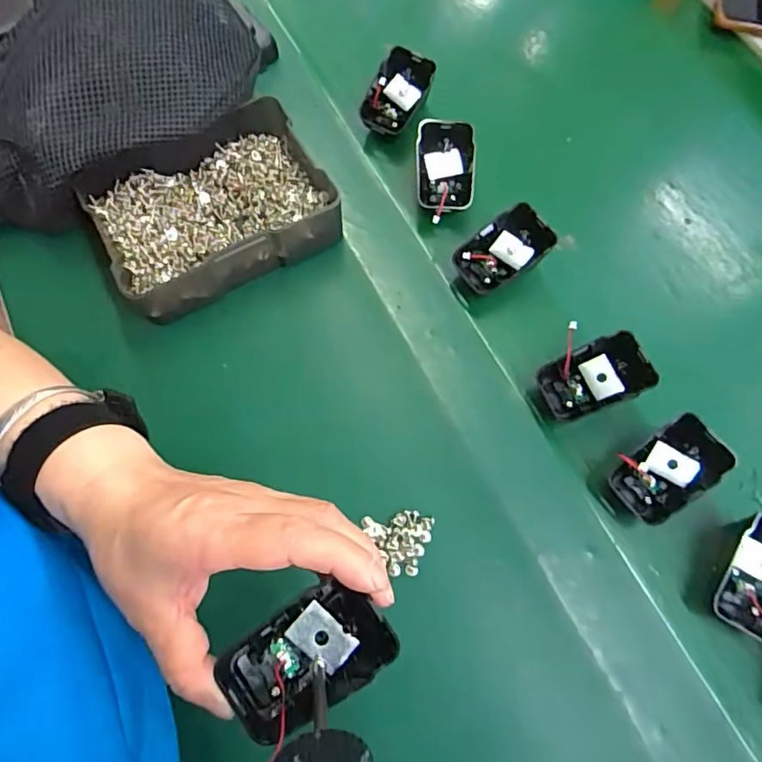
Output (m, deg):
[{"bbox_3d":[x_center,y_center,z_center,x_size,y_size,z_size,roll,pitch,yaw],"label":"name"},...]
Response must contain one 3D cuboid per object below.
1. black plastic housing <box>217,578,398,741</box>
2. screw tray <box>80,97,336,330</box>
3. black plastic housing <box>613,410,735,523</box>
[{"bbox_3d":[-0.031,0.117,0.231,0.068,0.023,0.043,-33,73,-14],"label":"black plastic housing"},{"bbox_3d":[-0.124,-0.128,0.403,0.162,0.049,0.123,-26,71,-14],"label":"screw tray"},{"bbox_3d":[0.183,0.058,0.347,0.064,0.043,0.047,-31,73,-15],"label":"black plastic housing"}]

